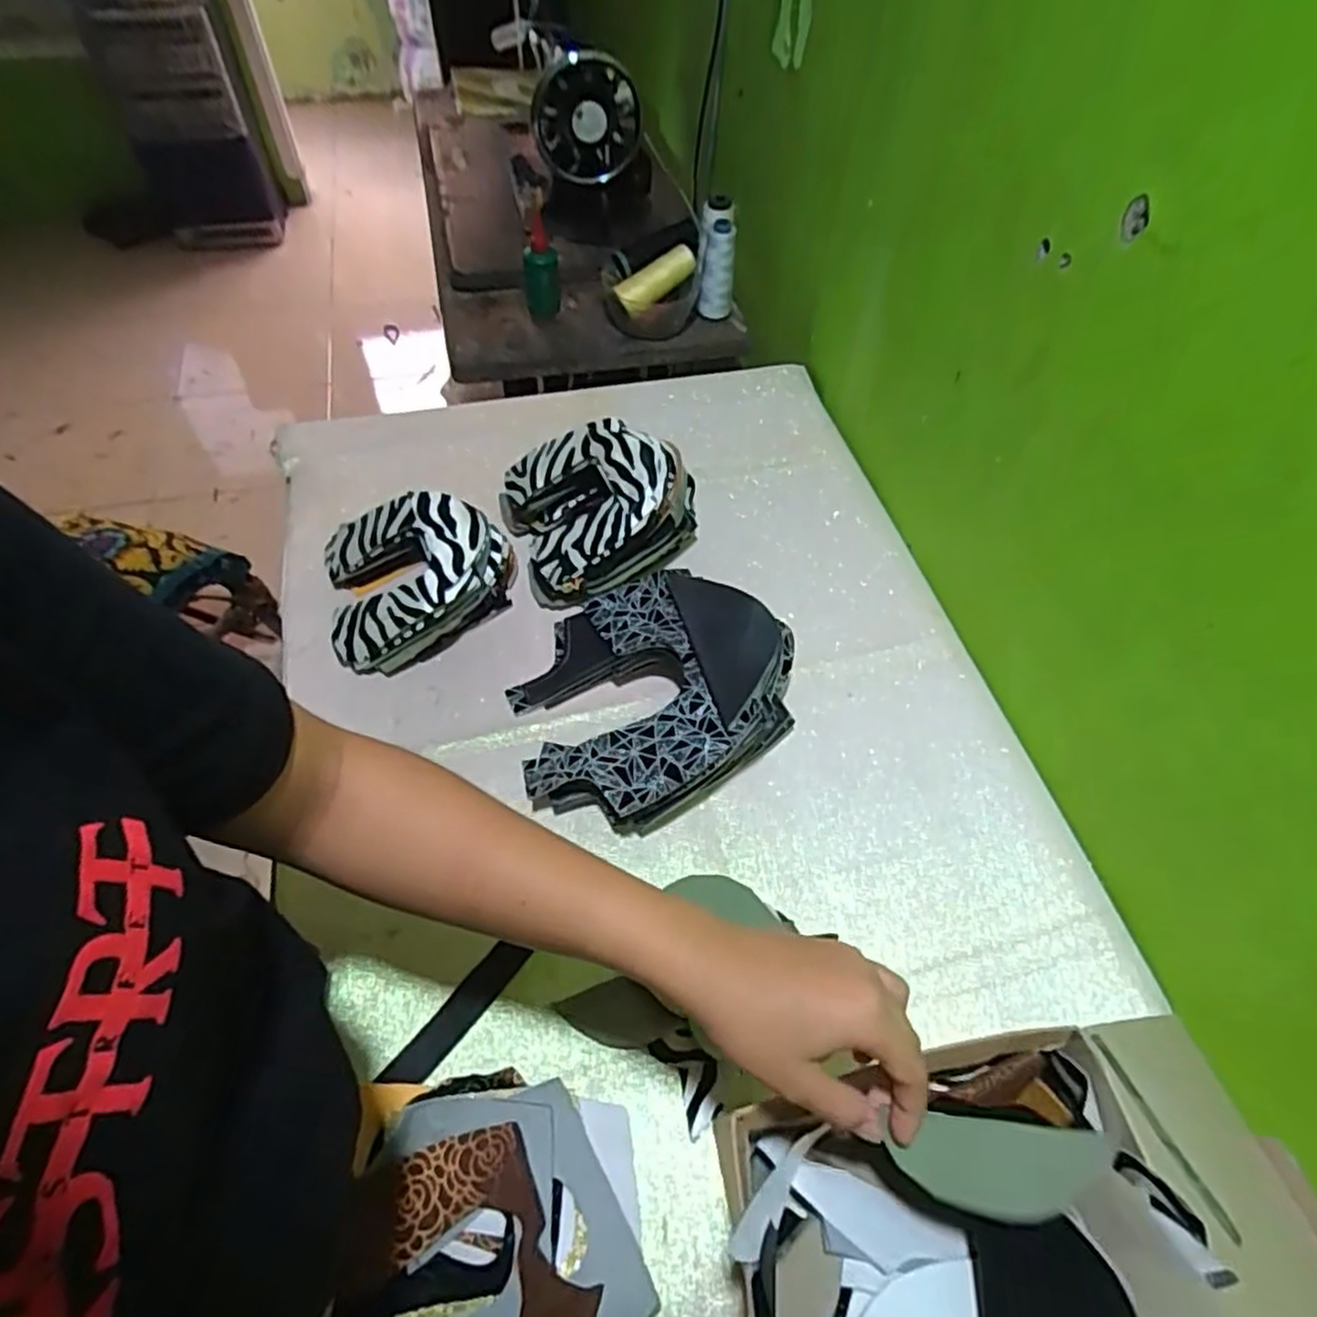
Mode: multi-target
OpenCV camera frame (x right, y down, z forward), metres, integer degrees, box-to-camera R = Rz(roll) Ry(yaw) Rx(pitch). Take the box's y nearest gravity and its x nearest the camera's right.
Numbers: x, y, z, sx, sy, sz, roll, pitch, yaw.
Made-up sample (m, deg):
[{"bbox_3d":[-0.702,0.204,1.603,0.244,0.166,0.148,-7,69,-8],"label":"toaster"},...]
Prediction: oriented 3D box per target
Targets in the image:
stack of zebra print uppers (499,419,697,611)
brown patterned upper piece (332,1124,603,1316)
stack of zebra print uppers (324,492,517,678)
[{"bbox_3d":[-0.055,-0.148,0.697,0.169,0.090,0.169,-17,59,-15],"label":"stack of zebra print uppers"},{"bbox_3d":[-0.097,0.353,0.381,0.119,0.035,0.170,-29,63,-21],"label":"brown patterned upper piece"},{"bbox_3d":[-0.219,-0.079,0.657,0.164,0.059,0.162,-13,58,-12],"label":"stack of zebra print uppers"}]

